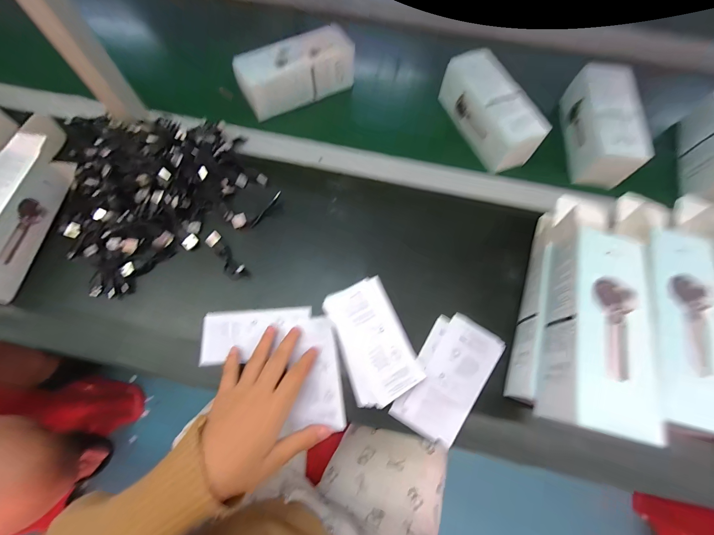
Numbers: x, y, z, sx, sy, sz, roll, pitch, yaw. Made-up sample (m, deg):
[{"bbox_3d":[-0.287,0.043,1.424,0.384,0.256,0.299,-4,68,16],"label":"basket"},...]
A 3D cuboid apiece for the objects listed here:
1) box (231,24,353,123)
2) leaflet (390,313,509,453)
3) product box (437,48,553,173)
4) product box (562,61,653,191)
[{"bbox_3d":[-0.089,-0.292,0.464,0.168,0.062,0.064,-30,72,-11],"label":"box"},{"bbox_3d":[0.101,0.117,0.343,0.075,0.008,0.135,33,72,12],"label":"leaflet"},{"bbox_3d":[0.187,-0.220,0.437,0.068,0.068,0.167,-22,70,-9],"label":"product box"},{"bbox_3d":[0.344,-0.193,0.434,0.065,0.064,0.171,8,69,3],"label":"product box"}]

